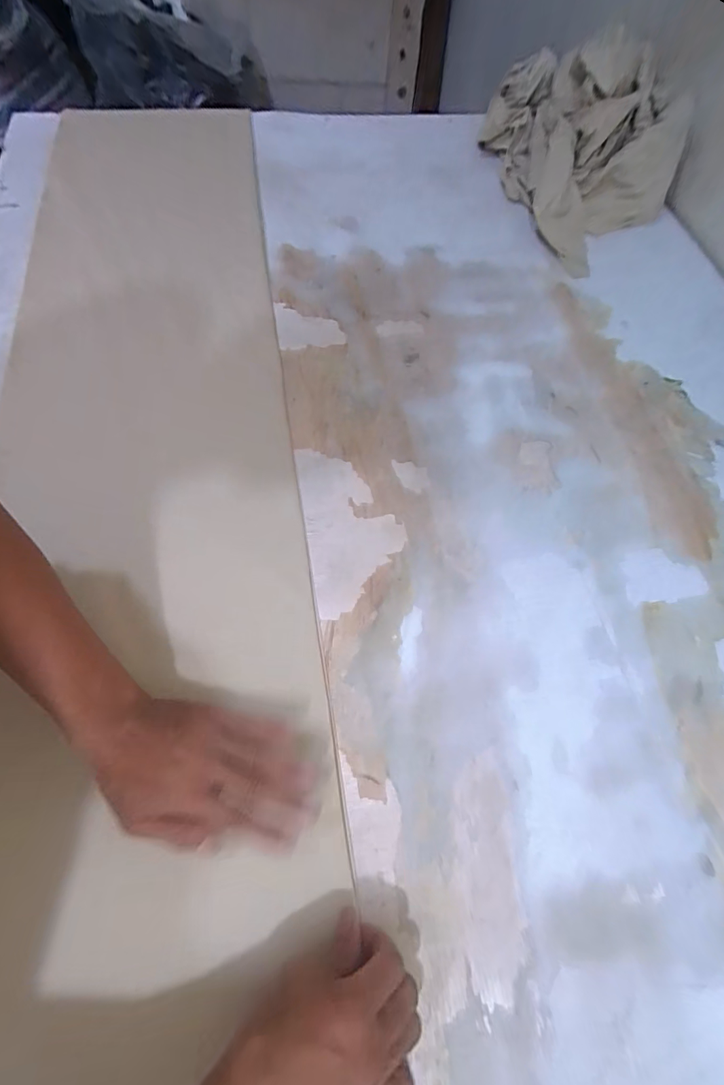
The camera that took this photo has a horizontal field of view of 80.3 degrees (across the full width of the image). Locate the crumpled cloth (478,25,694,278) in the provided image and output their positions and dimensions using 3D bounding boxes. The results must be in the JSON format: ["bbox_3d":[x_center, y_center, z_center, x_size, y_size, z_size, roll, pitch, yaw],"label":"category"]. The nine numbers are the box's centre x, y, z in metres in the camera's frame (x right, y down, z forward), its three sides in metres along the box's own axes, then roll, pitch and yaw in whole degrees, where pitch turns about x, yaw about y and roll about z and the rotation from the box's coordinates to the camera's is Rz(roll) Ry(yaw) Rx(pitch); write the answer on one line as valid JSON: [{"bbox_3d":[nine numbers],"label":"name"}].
[{"bbox_3d":[0.352,-0.669,0.736,0.308,0.222,0.366,14,65,3],"label":"crumpled cloth"}]

